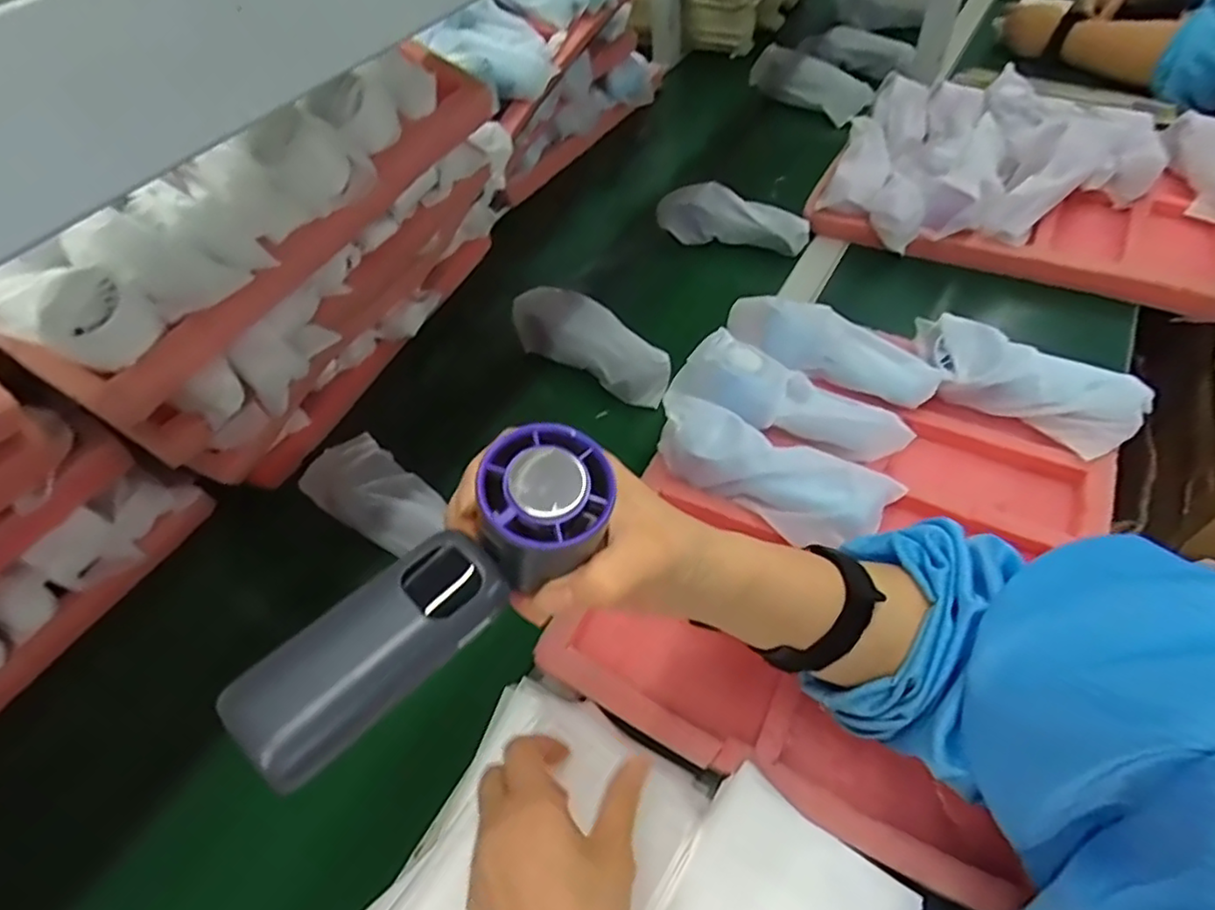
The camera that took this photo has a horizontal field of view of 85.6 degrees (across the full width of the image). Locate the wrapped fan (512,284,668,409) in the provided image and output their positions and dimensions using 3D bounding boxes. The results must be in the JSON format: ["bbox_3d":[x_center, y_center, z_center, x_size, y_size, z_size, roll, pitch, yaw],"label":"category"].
[{"bbox_3d":[-0.014,-0.112,0.663,0.060,0.054,0.184,-39,57,-23],"label":"wrapped fan"}]

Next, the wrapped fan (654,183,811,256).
[{"bbox_3d":[0.153,-0.284,0.792,0.177,0.051,0.049,16,54,19],"label":"wrapped fan"}]

